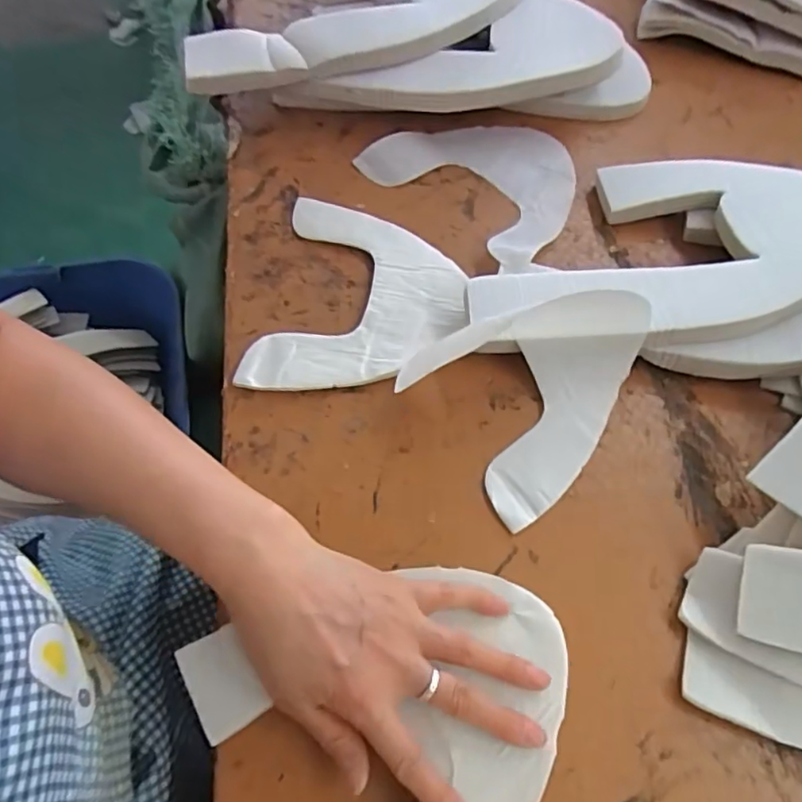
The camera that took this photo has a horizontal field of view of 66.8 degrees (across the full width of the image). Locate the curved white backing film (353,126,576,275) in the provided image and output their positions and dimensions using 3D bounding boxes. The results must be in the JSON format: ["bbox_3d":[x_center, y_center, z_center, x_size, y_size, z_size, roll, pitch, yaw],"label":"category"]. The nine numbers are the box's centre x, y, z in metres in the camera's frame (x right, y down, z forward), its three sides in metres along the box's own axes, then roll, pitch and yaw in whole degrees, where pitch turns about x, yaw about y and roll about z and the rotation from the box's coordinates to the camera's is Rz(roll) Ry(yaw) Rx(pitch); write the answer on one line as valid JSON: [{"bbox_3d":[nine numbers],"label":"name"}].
[{"bbox_3d":[0.087,-0.203,0.557,0.168,0.018,0.200,-35,67,-21],"label":"curved white backing film"}]

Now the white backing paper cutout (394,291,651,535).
[{"bbox_3d":[0.103,-0.016,0.424,0.163,0.080,0.121,-37,70,-20],"label":"white backing paper cutout"}]

